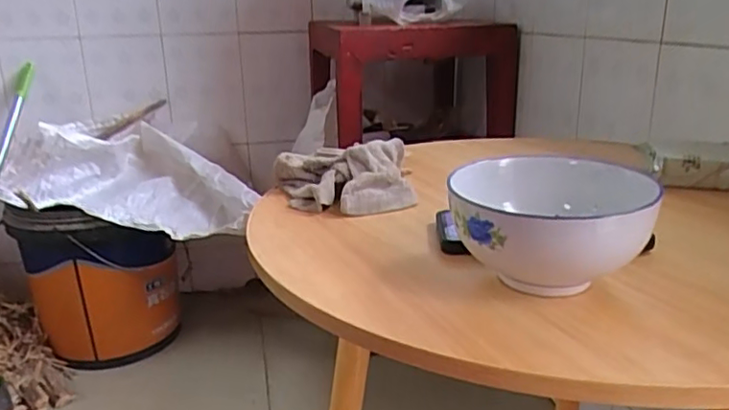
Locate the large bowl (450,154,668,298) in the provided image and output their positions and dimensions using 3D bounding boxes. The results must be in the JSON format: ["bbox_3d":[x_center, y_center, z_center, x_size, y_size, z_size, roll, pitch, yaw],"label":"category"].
[{"bbox_3d":[0.130,0.018,0.420,0.126,0.073,0.139,5,19,22],"label":"large bowl"}]

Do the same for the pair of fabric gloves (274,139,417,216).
[{"bbox_3d":[-0.028,-0.038,0.640,0.144,0.052,0.171,-4,18,-4],"label":"pair of fabric gloves"}]

